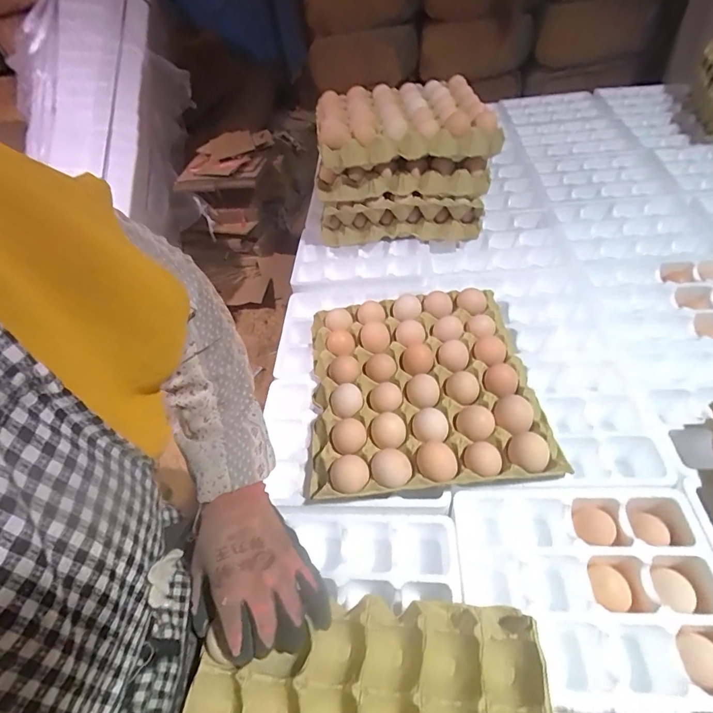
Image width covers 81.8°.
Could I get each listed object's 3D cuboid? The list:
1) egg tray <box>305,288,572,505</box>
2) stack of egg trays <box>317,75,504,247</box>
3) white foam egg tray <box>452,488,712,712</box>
[{"bbox_3d":[0.075,0.035,0.529,0.270,0.051,0.281,-6,51,2],"label":"egg tray"},{"bbox_3d":[0.075,-0.345,0.740,0.280,0.189,0.230,-3,51,4],"label":"stack of egg trays"},{"bbox_3d":[0.226,0.237,0.421,0.239,0.077,0.179,-1,50,7],"label":"white foam egg tray"}]

